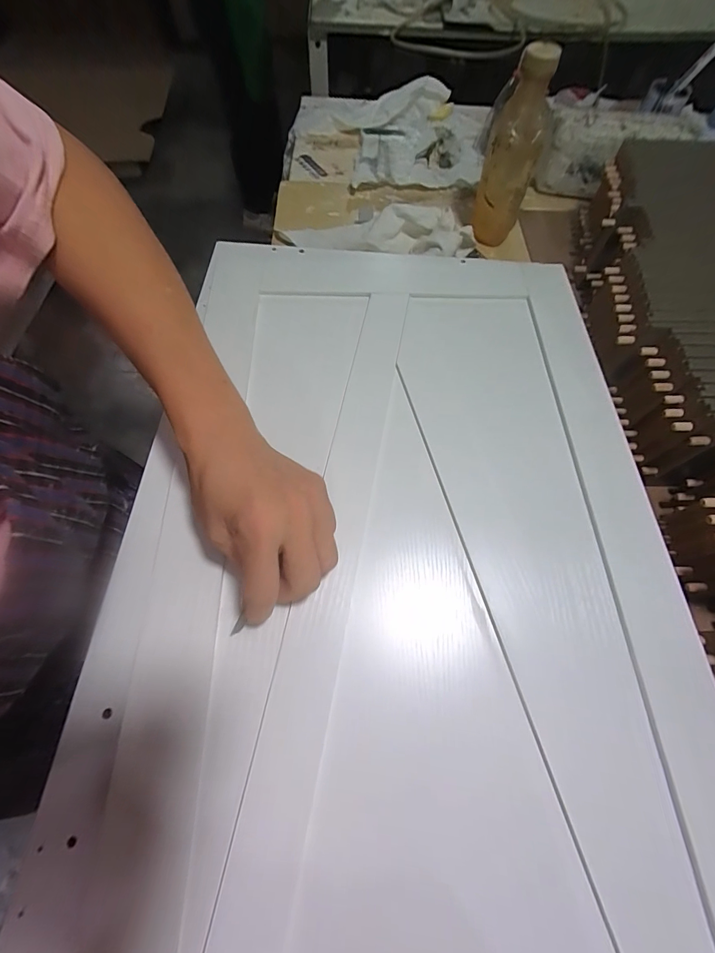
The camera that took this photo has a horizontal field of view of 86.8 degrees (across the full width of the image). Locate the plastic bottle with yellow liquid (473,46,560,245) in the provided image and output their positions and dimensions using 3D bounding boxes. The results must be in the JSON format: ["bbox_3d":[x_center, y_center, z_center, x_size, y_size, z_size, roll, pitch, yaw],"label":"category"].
[{"bbox_3d":[0.207,-0.430,0.511,0.069,0.198,0.060,15,65,6],"label":"plastic bottle with yellow liquid"}]

